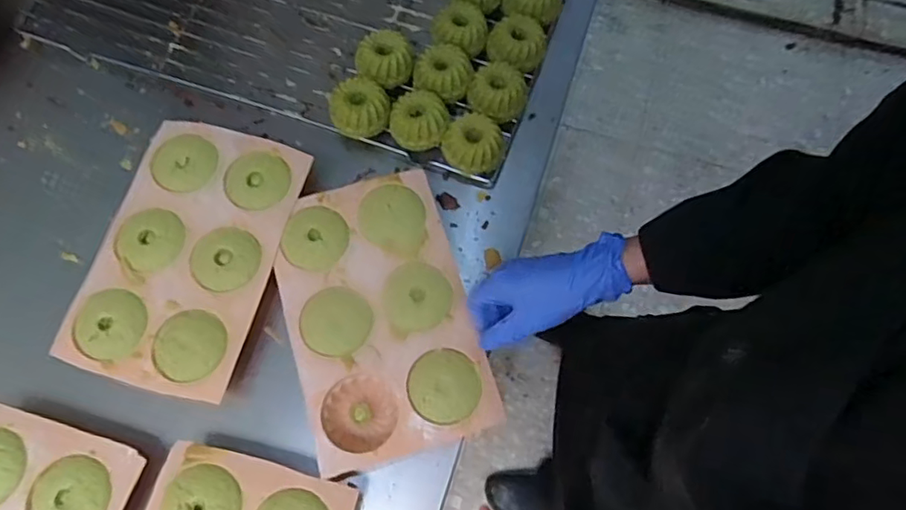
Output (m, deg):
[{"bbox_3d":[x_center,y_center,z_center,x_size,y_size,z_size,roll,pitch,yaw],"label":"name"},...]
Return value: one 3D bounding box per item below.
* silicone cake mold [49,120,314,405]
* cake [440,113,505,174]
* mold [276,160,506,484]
[{"bbox_3d":[-0.269,-0.004,0.595,0.170,0.032,0.274,13,70,4],"label":"silicone cake mold"},{"bbox_3d":[0.021,-0.121,0.630,0.062,0.032,0.061,-24,72,-9],"label":"cake"},{"bbox_3d":[-0.074,0.057,0.578,0.172,0.045,0.271,-15,71,-6],"label":"mold"}]

